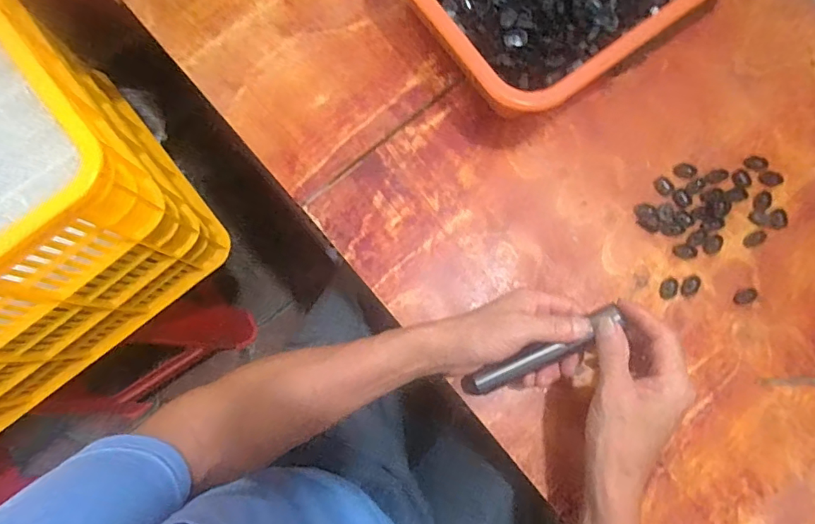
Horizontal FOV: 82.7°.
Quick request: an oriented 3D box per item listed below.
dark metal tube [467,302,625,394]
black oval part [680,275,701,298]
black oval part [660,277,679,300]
[{"bbox_3d":[0.114,0.084,0.410,0.153,0.021,0.021,-32,81,19],"label":"dark metal tube"},{"bbox_3d":[0.282,0.024,0.459,0.017,0.004,0.023,27,80,4],"label":"black oval part"},{"bbox_3d":[0.262,0.027,0.463,0.016,0.004,0.023,26,80,4],"label":"black oval part"}]

